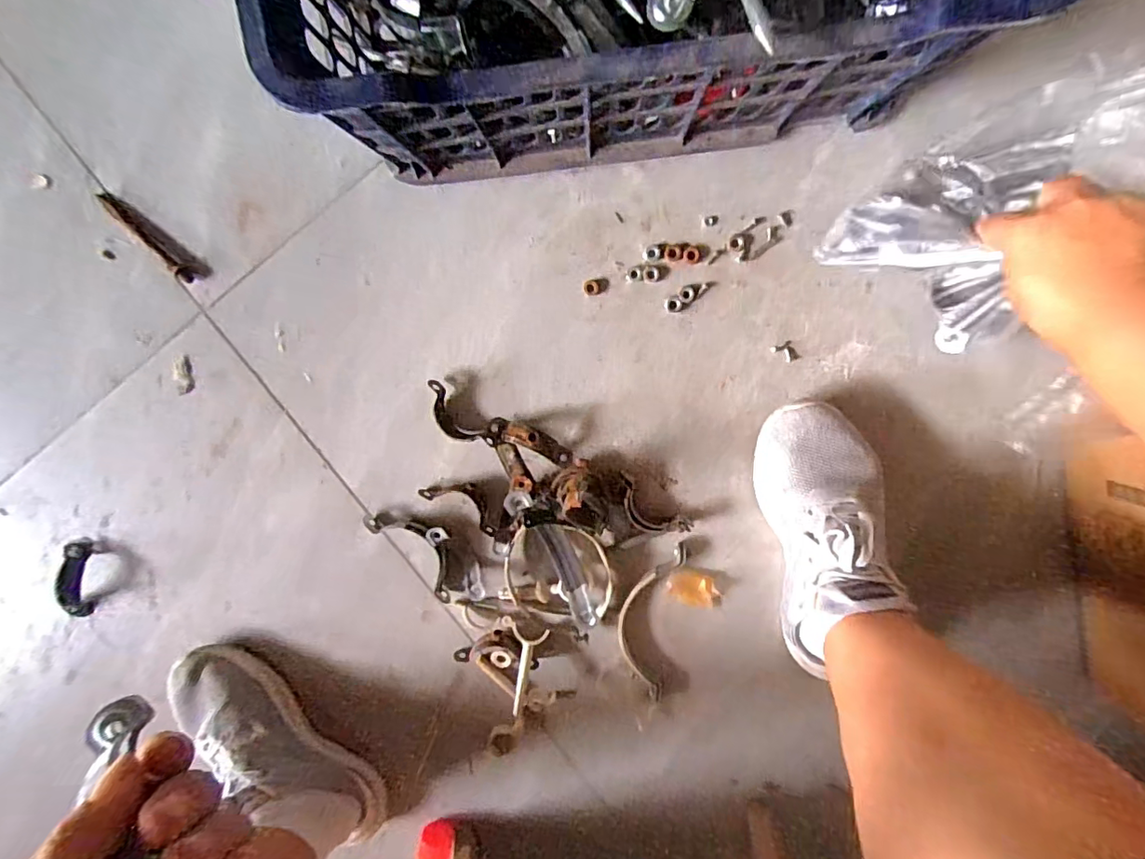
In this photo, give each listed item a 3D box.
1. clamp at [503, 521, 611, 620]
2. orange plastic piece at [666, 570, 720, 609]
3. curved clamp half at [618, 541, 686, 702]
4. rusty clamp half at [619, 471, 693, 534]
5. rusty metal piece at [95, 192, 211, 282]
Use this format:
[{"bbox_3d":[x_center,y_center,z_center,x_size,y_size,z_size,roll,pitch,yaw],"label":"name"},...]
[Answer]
[{"bbox_3d":[-0.012,0.128,0.505,0.104,0.024,0.088,8,104,1],"label":"clamp"},{"bbox_3d":[0.116,0.152,0.515,0.051,0.010,0.031,18,97,3],"label":"orange plastic piece"},{"bbox_3d":[0.071,0.185,0.517,0.052,0.017,0.164,8,96,4],"label":"curved clamp half"},{"bbox_3d":[0.071,0.077,0.497,0.081,0.018,0.031,36,98,1],"label":"rusty clamp half"},{"bbox_3d":[-0.398,-0.179,0.512,0.133,0.023,0.027,36,98,1],"label":"rusty metal piece"}]

